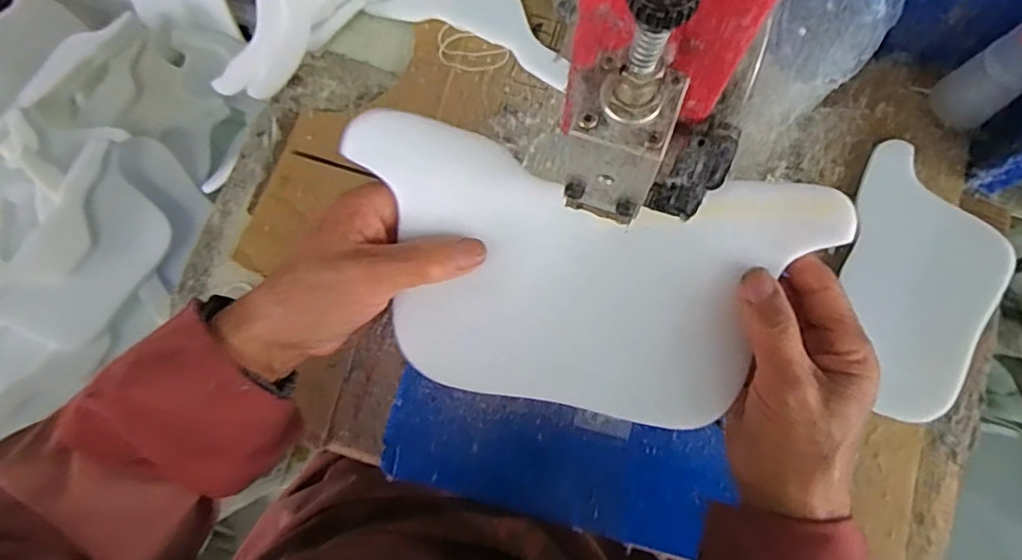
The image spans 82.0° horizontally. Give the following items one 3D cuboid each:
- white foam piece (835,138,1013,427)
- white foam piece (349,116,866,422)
[{"bbox_3d":[0.341,-0.001,0.501,0.130,0.024,0.213,29,80,6],"label":"white foam piece"},{"bbox_3d":[0.039,0.003,0.317,0.239,0.041,0.139,10,103,0],"label":"white foam piece"}]

